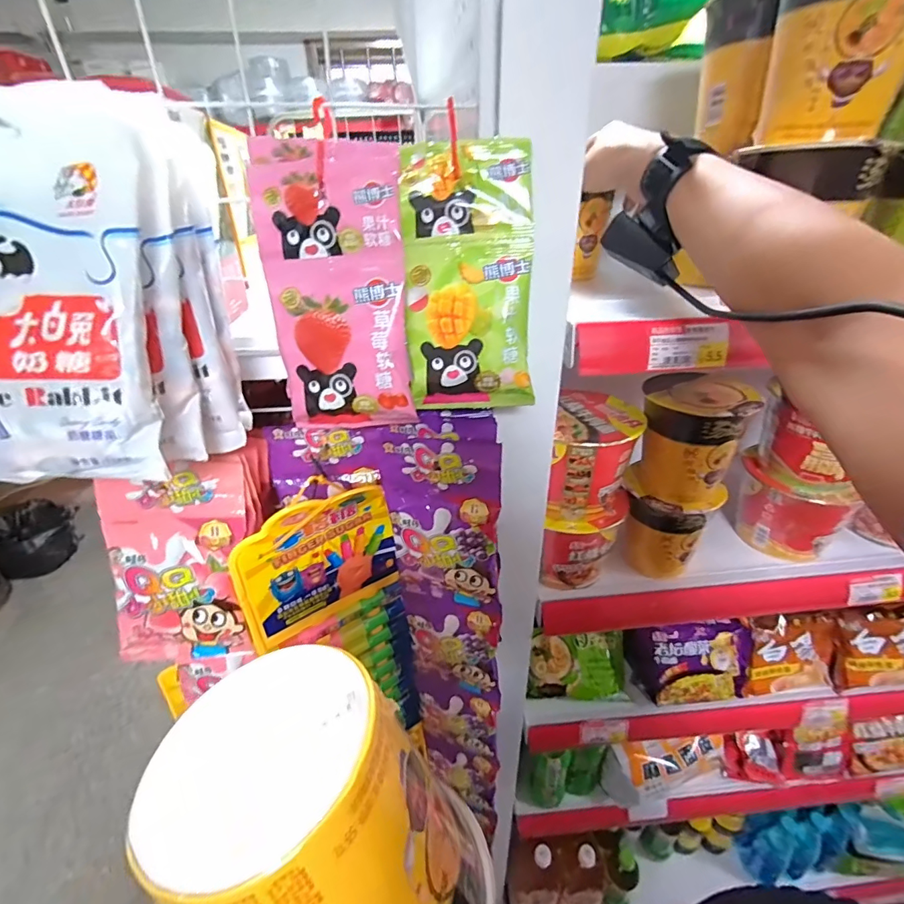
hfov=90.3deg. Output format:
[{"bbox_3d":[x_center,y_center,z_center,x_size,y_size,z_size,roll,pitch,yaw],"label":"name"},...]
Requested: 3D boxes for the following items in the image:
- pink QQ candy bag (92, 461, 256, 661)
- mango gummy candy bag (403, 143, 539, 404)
[{"bbox_3d":[-0.189,0.081,0.315,0.090,0.145,0.015,-3,9,-10],"label":"pink QQ candy bag"},{"bbox_3d":[0.012,-0.116,0.314,0.087,0.170,0.017,-2,15,4],"label":"mango gummy candy bag"}]

